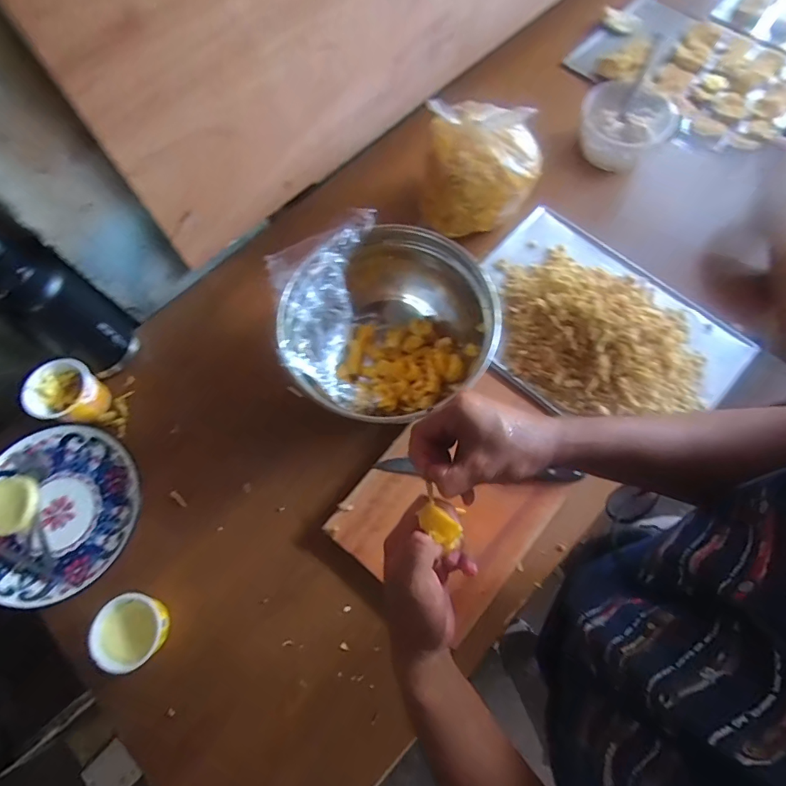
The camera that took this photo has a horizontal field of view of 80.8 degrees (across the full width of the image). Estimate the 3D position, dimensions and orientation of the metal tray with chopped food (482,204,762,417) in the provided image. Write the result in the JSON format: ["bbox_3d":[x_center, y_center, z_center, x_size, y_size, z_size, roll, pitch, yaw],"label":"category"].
[{"bbox_3d":[0.348,-0.122,0.793,0.455,0.095,0.327,41,76,13],"label":"metal tray with chopped food"}]

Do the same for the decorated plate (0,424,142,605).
[{"bbox_3d":[-0.529,0.182,0.723,0.251,0.022,0.257,0,71,1],"label":"decorated plate"}]

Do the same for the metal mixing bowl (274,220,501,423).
[{"bbox_3d":[-0.009,-0.109,0.740,0.297,0.190,0.259,-8,71,-2],"label":"metal mixing bowl"}]

